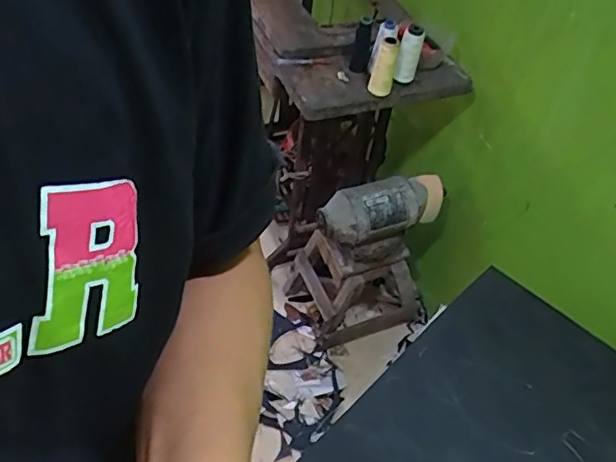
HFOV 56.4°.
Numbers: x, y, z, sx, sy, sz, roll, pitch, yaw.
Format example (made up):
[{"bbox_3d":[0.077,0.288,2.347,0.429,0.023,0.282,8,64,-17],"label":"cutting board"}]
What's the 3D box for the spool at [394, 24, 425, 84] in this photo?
[{"bbox_3d":[0.215,-0.370,1.210,0.042,0.118,0.049,17,18,14],"label":"spool"}]

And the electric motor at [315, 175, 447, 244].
[{"bbox_3d":[0.179,-0.060,1.322,0.298,0.112,0.117,-16,52,-21],"label":"electric motor"}]

